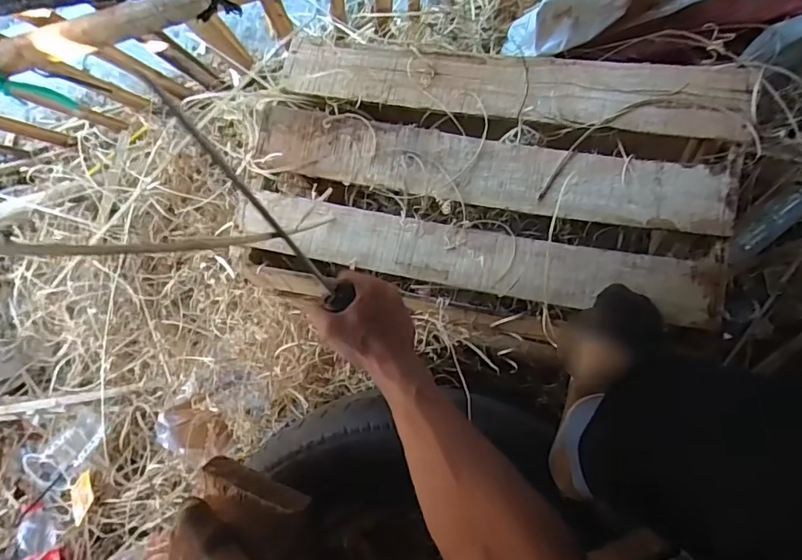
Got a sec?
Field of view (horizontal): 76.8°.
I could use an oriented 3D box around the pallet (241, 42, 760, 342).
[{"bbox_3d":[0.101,-0.120,0.675,0.609,0.089,0.360,8,84,11],"label":"pallet"}]

